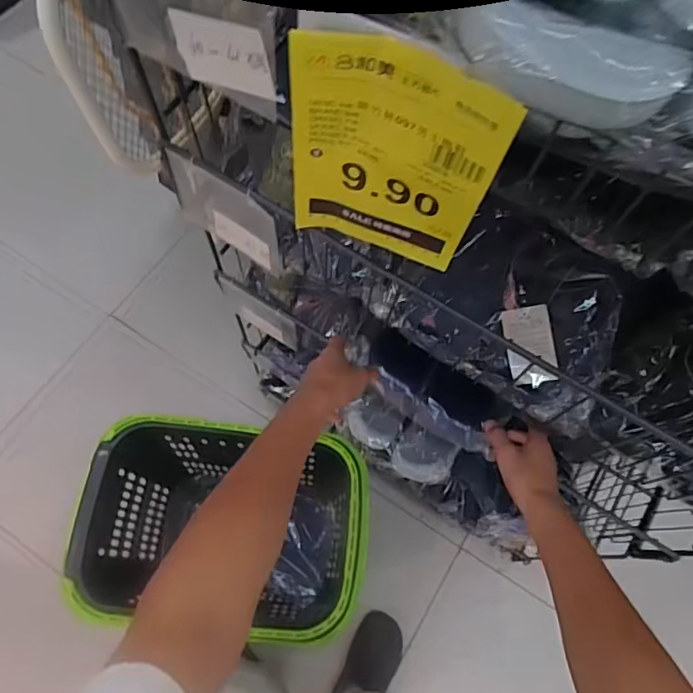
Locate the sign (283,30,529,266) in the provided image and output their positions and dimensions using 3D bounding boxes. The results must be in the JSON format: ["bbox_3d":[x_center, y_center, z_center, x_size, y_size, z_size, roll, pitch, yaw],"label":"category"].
[{"bbox_3d":[0.028,-0.122,0.381,0.138,0.190,0.020,19,68,5],"label":"sign"}]

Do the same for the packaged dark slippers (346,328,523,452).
[{"bbox_3d":[0.112,0.055,0.736,0.231,0.053,0.103,31,70,10],"label":"packaged dark slippers"}]

